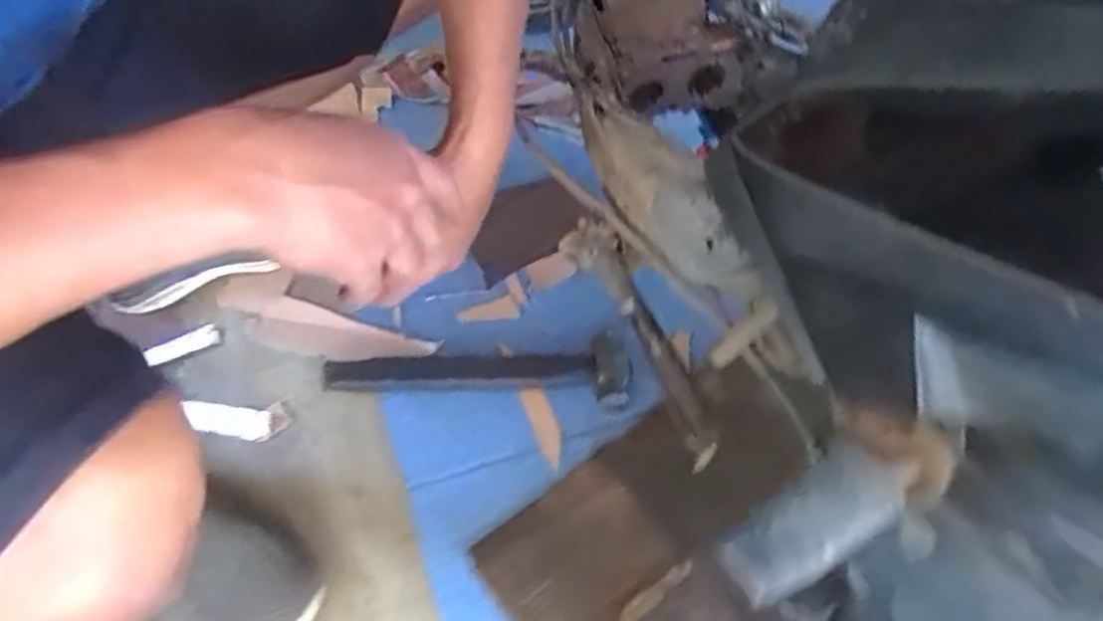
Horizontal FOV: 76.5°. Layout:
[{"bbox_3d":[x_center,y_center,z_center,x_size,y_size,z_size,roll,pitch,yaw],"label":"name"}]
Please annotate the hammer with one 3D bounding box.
[{"bbox_3d":[-0.074,0.055,0.721,0.303,0.038,0.082,2,55,0],"label":"hammer"}]

